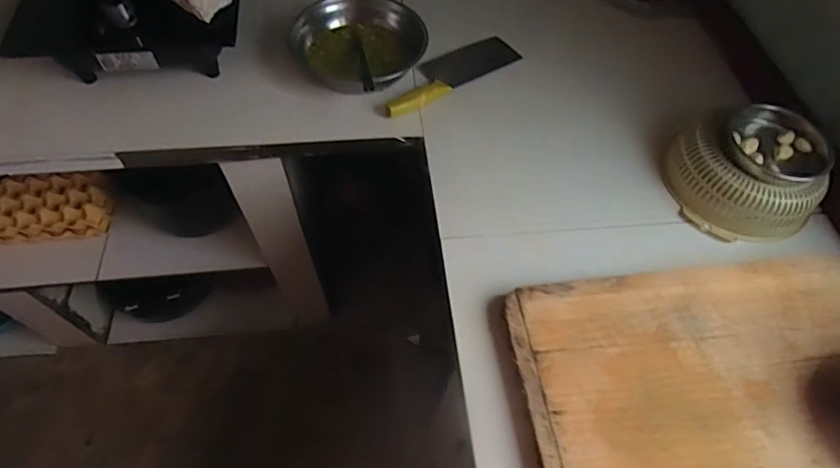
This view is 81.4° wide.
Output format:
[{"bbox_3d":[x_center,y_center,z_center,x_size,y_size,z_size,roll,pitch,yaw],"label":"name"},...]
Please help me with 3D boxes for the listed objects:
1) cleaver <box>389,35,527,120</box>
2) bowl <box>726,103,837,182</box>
[{"bbox_3d":[0.049,-0.281,0.847,0.294,0.027,0.087,-34,66,-21],"label":"cleaver"},{"bbox_3d":[0.504,-0.134,0.693,0.128,0.046,0.119,1,58,-2],"label":"bowl"}]

